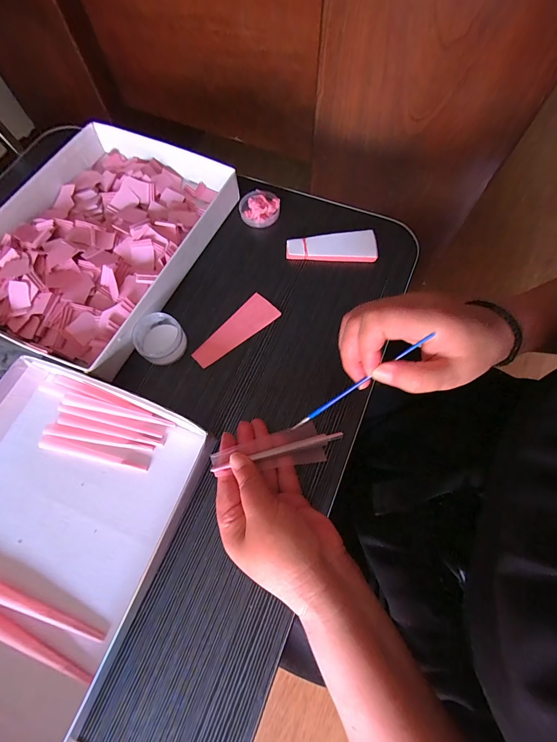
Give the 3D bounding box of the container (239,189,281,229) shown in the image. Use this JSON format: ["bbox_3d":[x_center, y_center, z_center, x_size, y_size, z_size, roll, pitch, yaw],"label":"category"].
[{"bbox_3d":[-0.024,-0.214,0.419,0.049,0.022,0.048,0,70,-1],"label":"container"}]

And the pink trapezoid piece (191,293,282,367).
[{"bbox_3d":[-0.047,-0.044,0.370,0.039,0.005,0.107,40,74,13],"label":"pink trapezoid piece"}]

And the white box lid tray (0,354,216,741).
[{"bbox_3d":[-0.225,0.147,0.282,0.236,0.035,0.299,22,71,7],"label":"white box lid tray"}]

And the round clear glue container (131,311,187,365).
[{"bbox_3d":[-0.128,-0.033,0.353,0.050,0.027,0.054,0,70,-1],"label":"round clear glue container"}]

